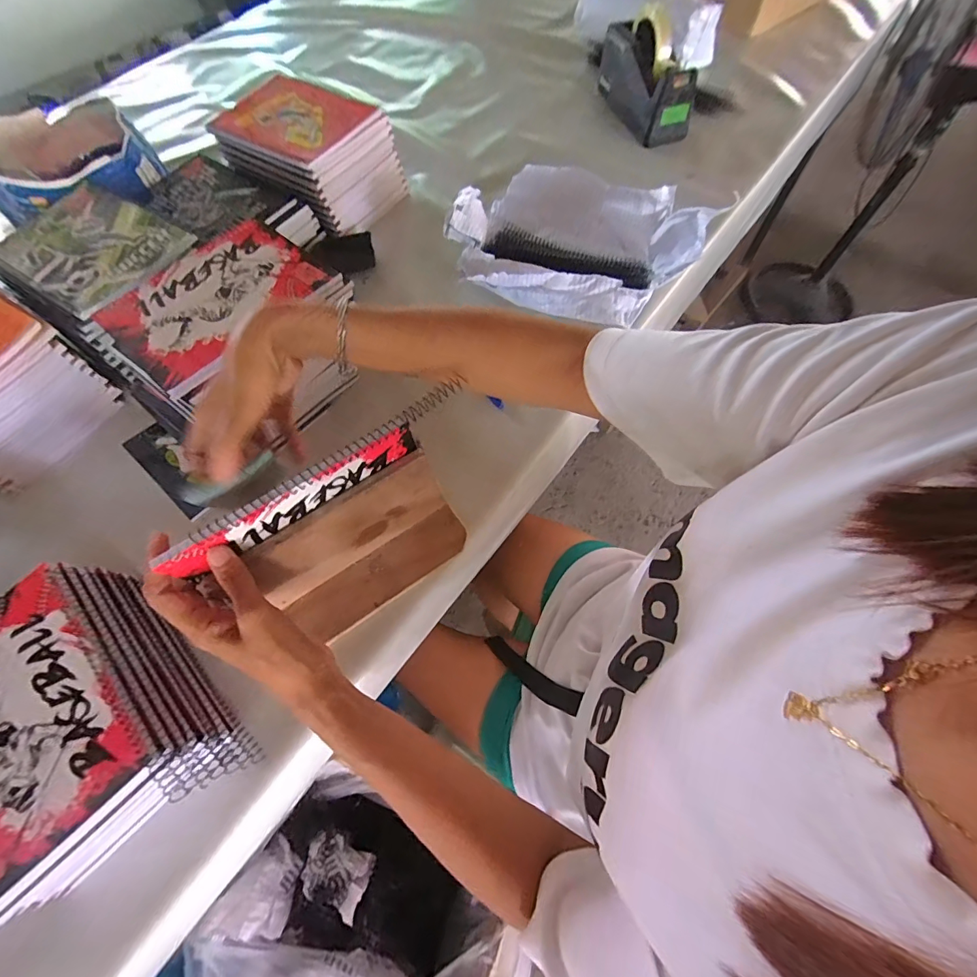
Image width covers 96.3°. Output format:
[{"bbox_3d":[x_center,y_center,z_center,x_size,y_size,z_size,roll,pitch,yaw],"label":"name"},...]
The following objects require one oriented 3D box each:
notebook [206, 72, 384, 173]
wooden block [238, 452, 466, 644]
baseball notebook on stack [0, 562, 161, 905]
[{"bbox_3d":[-0.254,-0.489,0.579,0.185,0.014,0.153,27,70,10],"label":"notebook"},{"bbox_3d":[-0.108,0.058,0.388,0.177,0.112,0.060,-32,67,-12],"label":"wooden block"},{"bbox_3d":[-0.350,0.173,0.317,0.146,0.012,0.195,-42,70,-16],"label":"baseball notebook on stack"}]

